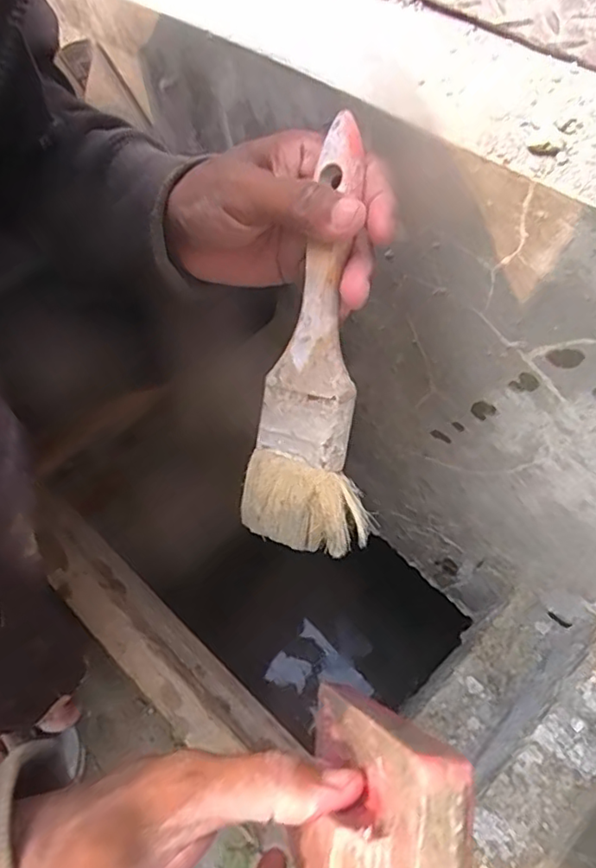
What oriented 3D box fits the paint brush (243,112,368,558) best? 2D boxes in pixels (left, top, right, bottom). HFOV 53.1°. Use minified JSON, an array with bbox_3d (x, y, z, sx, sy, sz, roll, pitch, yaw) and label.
[{"bbox_3d":[0.011,-0.041,0.278,0.060,0.018,0.190,8,94,32],"label":"paint brush"}]

